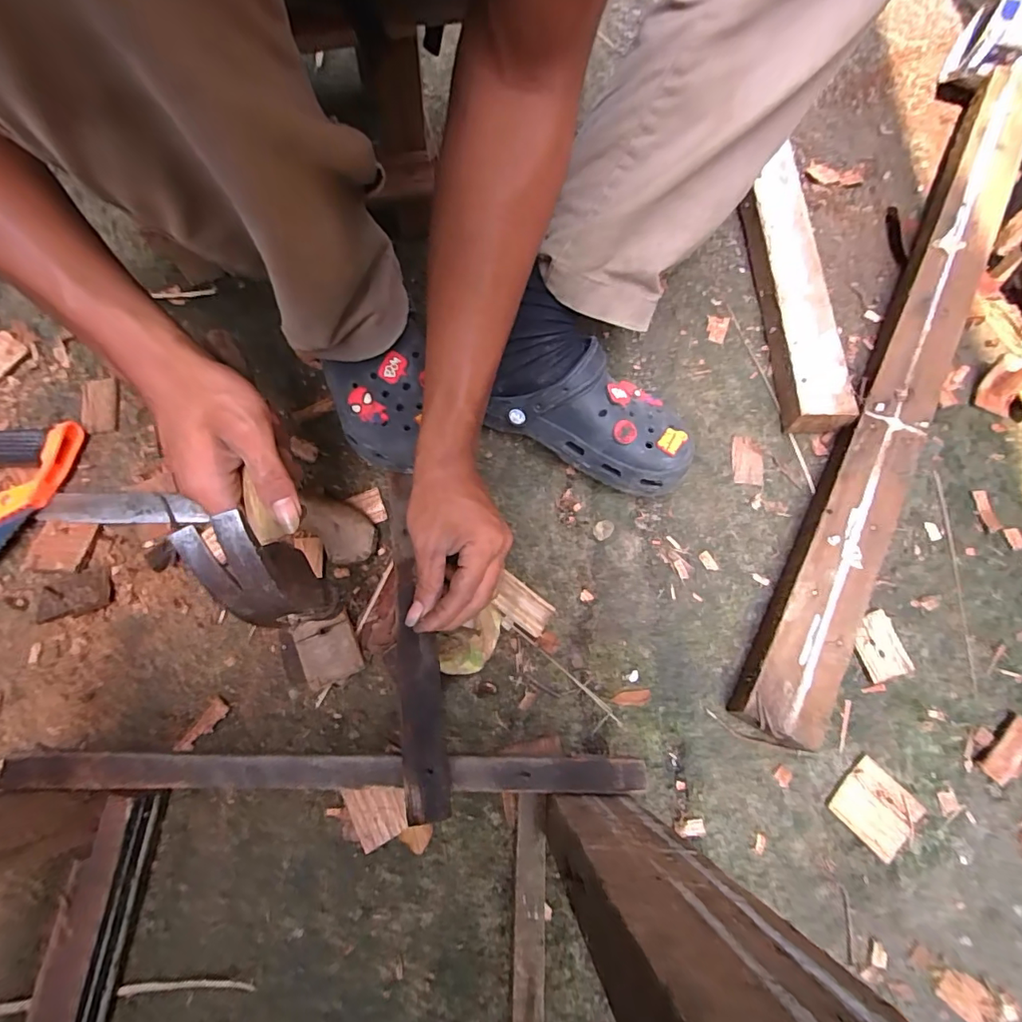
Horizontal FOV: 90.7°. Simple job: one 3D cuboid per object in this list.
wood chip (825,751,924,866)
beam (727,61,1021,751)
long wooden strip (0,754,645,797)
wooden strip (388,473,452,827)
[{"bbox_3d":[0.309,0.252,0.429,0.057,0.009,0.059,-43,78,-13],"label":"wood chip"},{"bbox_3d":[0.428,-0.183,0.544,0.074,0.052,0.887,29,74,8],"label":"beam"},{"bbox_3d":[-0.134,0.192,0.371,0.457,0.012,0.028,2,72,-1],"label":"long wooden strip"},{"bbox_3d":[-0.078,0.088,0.391,0.031,0.009,0.264,-10,63,-5],"label":"wooden strip"}]

